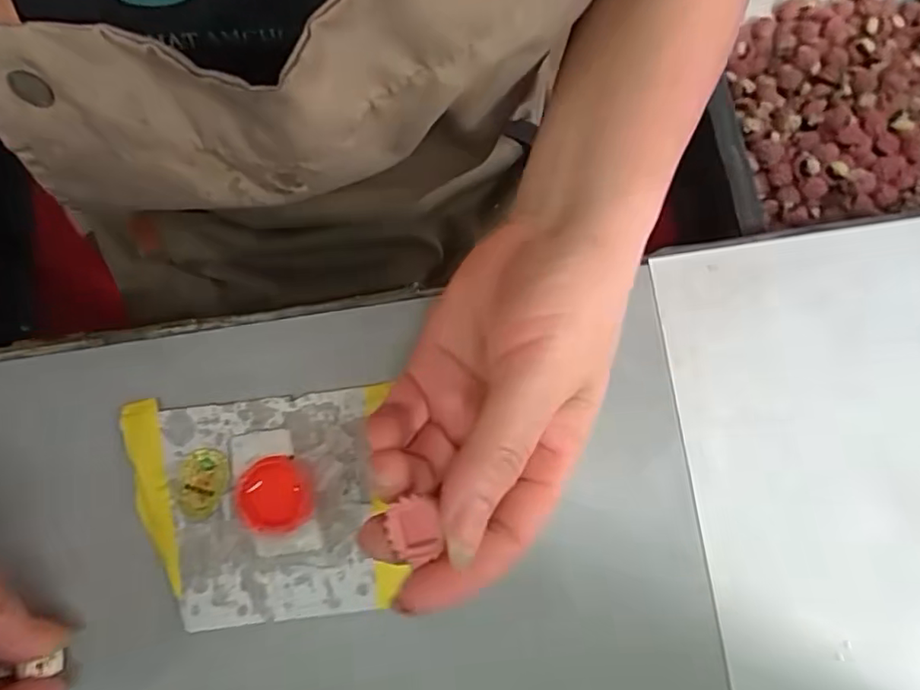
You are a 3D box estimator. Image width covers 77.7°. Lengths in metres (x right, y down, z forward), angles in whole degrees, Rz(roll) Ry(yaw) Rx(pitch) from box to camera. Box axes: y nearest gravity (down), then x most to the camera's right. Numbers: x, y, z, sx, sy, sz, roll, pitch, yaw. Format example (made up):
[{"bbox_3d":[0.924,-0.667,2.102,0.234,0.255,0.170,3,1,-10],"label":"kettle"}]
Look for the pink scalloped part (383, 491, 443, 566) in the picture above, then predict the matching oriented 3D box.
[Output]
[{"bbox_3d":[-0.015,0.056,0.174,0.016,0.005,0.019,-11,78,-2],"label":"pink scalloped part"}]

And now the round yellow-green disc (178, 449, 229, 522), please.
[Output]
[{"bbox_3d":[-0.106,0.057,0.235,0.019,0.005,0.028,1,84,1],"label":"round yellow-green disc"}]

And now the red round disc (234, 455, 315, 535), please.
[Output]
[{"bbox_3d":[-0.075,0.061,0.232,0.030,0.007,0.030,-14,84,-1],"label":"red round disc"}]

